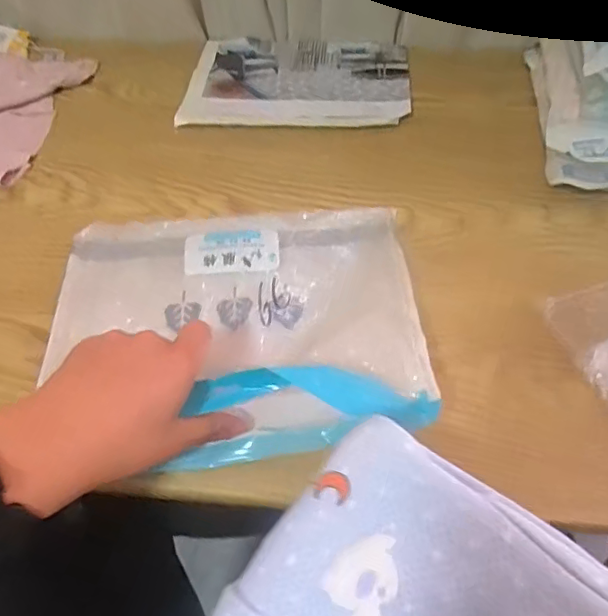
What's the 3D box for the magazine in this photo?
[{"bbox_3d":[-0.006,-0.278,0.682,0.266,0.007,0.191,3,52,4],"label":"magazine"}]

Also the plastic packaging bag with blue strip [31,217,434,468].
[{"bbox_3d":[-0.056,0.001,0.425,0.277,0.064,0.230,-4,52,-1],"label":"plastic packaging bag with blue strip"}]

